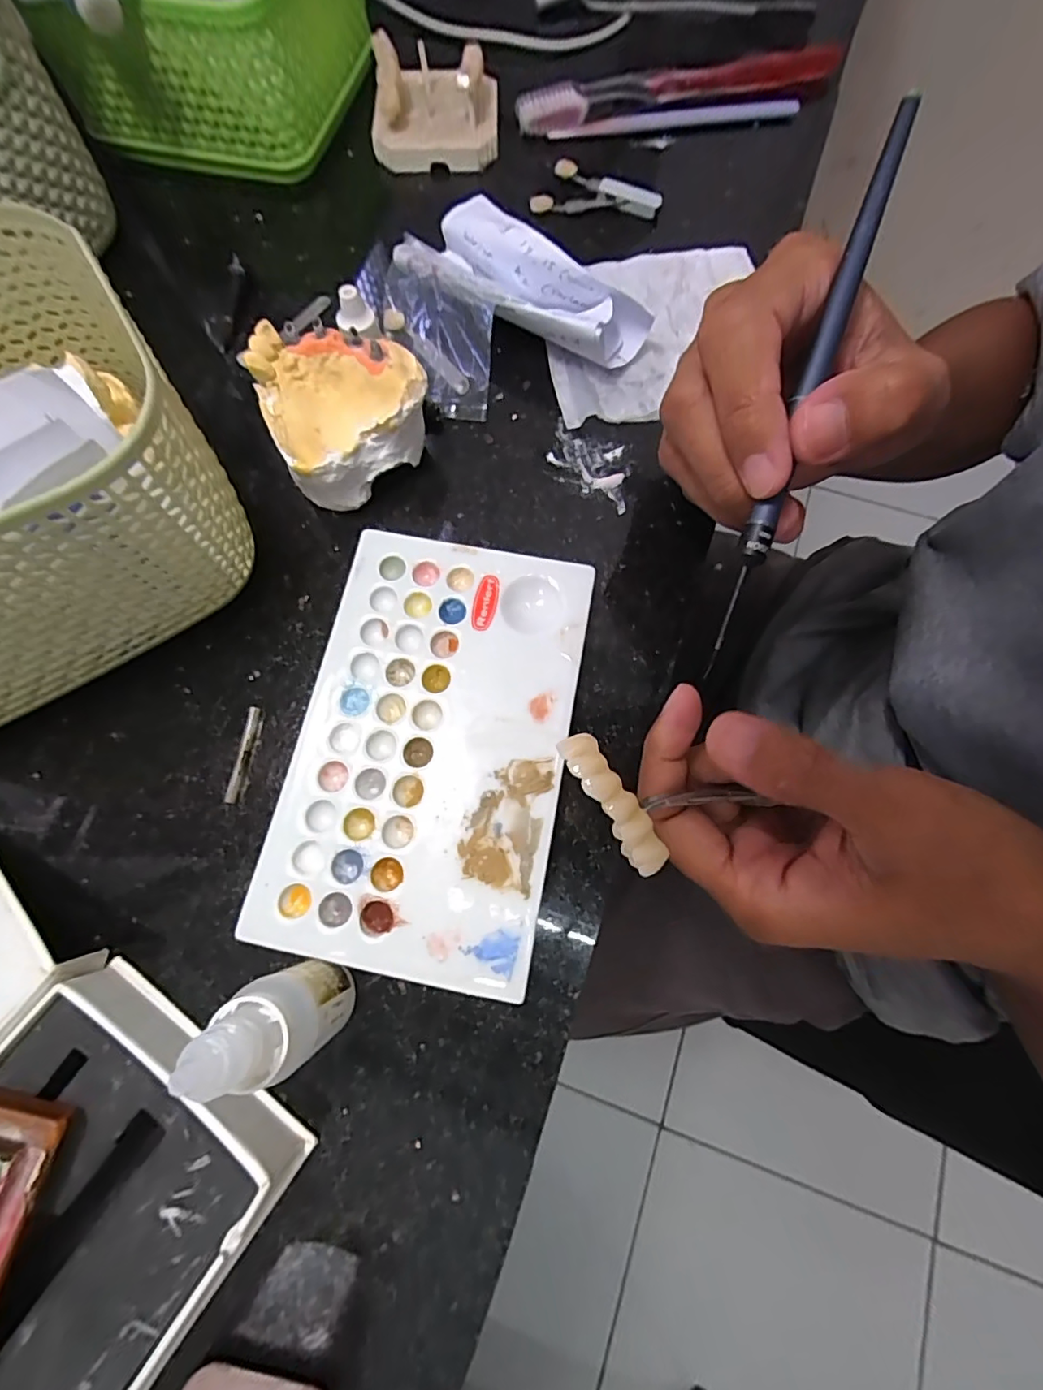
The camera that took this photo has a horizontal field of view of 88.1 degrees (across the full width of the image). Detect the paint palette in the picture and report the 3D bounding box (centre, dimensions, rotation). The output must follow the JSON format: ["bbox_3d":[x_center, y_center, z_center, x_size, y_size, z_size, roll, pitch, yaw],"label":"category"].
[{"bbox_3d":[-0.033,0.015,0.195,0.098,0.012,0.153,10,73,3],"label":"paint palette"}]

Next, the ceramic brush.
[{"bbox_3d":[0.081,-0.085,0.152,0.008,0.004,0.162,19,94,5],"label":"ceramic brush"}]

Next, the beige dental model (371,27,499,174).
[{"bbox_3d":[-0.045,-0.321,0.287,0.064,0.032,0.064,0,73,-1],"label":"beige dental model"}]

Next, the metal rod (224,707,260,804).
[{"bbox_3d":[-0.102,0.021,0.198,0.004,0.004,0.036,7,73,2],"label":"metal rod"}]

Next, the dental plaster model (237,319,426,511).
[{"bbox_3d":[-0.071,-0.114,0.219,0.060,0.042,0.055,-28,75,-9],"label":"dental plaster model"}]

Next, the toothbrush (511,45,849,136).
[{"bbox_3d":[0.090,-0.346,0.305,0.192,0.014,0.024,-14,74,-5],"label":"toothbrush"}]

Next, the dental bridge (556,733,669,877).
[{"bbox_3d":[0.026,0.030,0.152,0.011,0.007,0.043,-32,83,-10],"label":"dental bridge"}]

